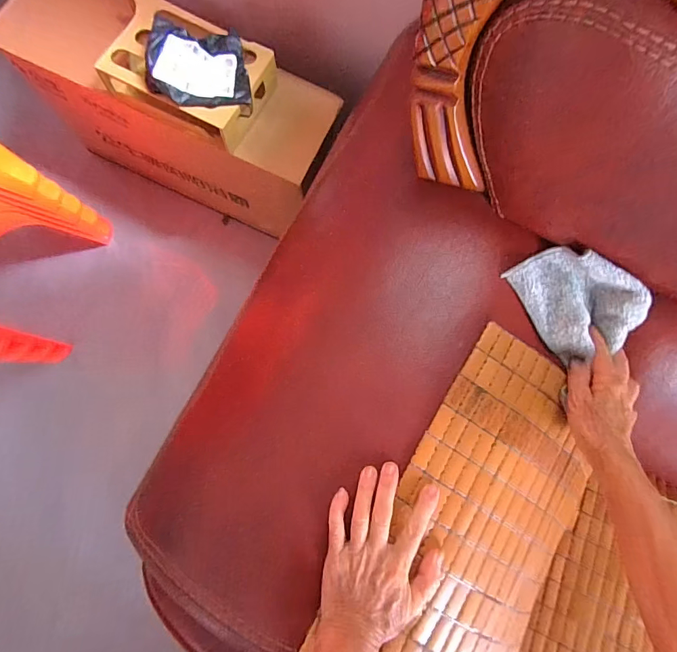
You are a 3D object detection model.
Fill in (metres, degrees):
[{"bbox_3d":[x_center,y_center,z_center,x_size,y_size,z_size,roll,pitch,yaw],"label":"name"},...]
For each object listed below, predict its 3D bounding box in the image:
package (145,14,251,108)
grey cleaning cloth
[{"bbox_3d":[-0.223,-0.416,0.655,0.158,0.043,0.131,0,81,-2],"label":"package"},{"bbox_3d":[0.257,-0.030,0.435,0.104,0.048,0.121,-28,83,-6],"label":"grey cleaning cloth"}]

